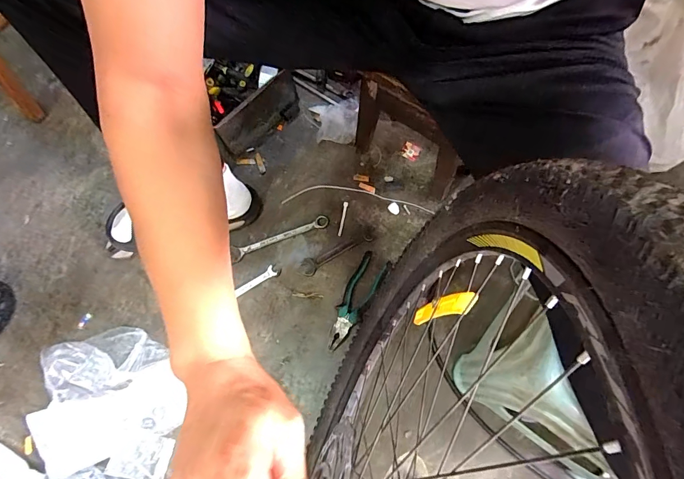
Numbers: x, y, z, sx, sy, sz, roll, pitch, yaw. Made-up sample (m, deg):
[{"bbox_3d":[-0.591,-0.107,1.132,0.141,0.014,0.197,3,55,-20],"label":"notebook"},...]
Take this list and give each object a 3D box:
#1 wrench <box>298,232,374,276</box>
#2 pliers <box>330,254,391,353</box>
[{"bbox_3d":[-0.009,0.027,0.744,0.160,0.013,0.030,-26,72,-7],"label":"wrench"},{"bbox_3d":[0.023,0.114,0.711,0.054,0.021,0.191,30,75,12],"label":"pliers"}]

